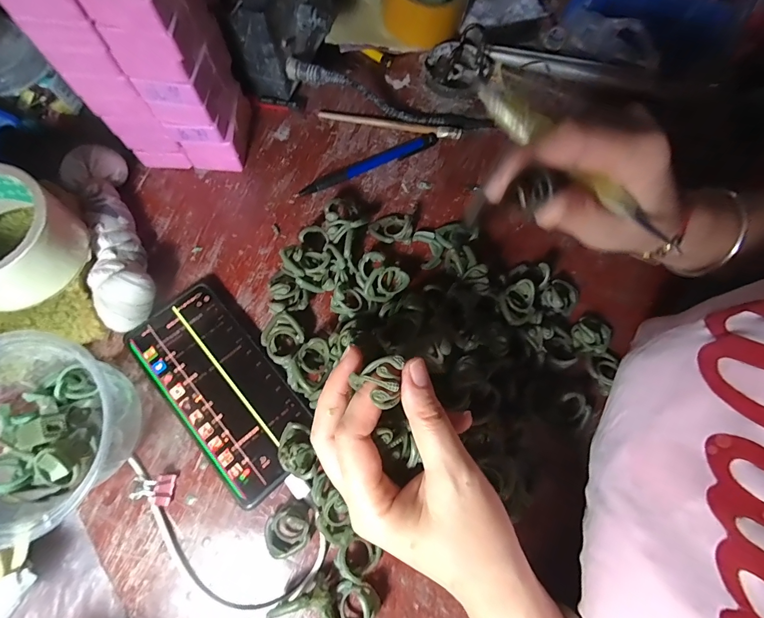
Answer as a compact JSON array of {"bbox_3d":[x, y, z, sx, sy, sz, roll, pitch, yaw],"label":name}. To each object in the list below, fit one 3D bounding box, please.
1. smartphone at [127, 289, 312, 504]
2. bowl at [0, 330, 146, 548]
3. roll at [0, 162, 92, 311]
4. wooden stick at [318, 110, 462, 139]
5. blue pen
[{"bbox_3d":[-0.118,0.058,0.279,0.074,0.012,0.156,-40,79,-13],"label":"smartphone"},{"bbox_3d":[-0.221,0.082,0.236,0.103,0.071,0.108,1,73,-2],"label":"bowl"},{"bbox_3d":[-0.258,-0.046,0.247,0.092,0.050,0.086,18,73,1],"label":"roll"},{"bbox_3d":[0.008,-0.181,0.359,0.137,0.009,0.010,11,73,1],"label":"wooden stick"},{"bbox_3d":[-0.012,-0.137,0.348,0.146,0.006,0.013,-26,76,-10],"label":"blue pen"}]

